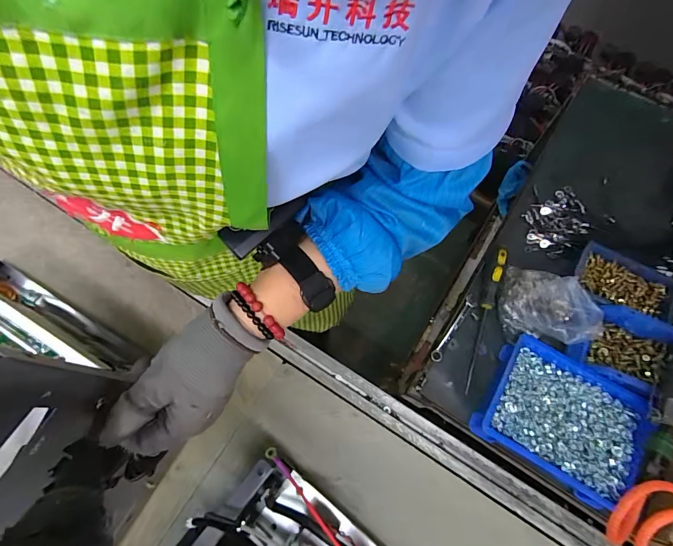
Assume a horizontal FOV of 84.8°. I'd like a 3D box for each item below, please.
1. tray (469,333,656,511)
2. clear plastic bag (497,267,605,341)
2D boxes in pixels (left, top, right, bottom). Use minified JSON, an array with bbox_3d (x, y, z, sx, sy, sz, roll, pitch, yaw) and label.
[{"bbox_3d":[0.301,0.194,0.504,0.181,0.074,0.152,31,71,11],"label":"tray"},{"bbox_3d":[0.322,0.047,0.547,0.135,0.046,0.115,13,68,5],"label":"clear plastic bag"}]

